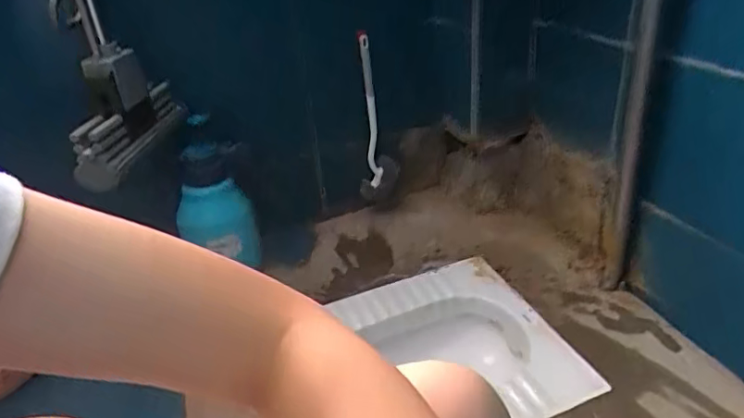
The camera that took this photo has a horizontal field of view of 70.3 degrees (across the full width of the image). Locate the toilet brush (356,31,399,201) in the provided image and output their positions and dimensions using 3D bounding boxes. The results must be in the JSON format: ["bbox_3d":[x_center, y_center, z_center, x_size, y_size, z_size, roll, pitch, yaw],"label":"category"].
[{"bbox_3d":[0.005,-0.183,1.137,0.089,0.476,0.091,-6,55,0],"label":"toilet brush"}]

